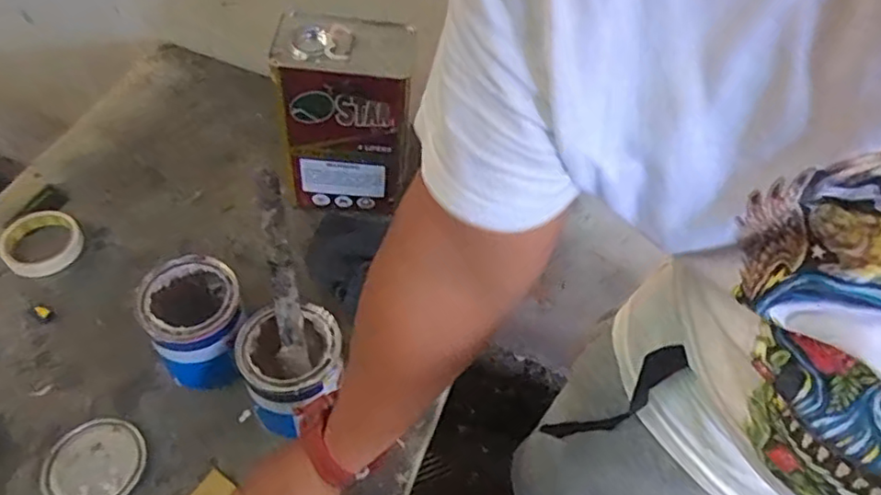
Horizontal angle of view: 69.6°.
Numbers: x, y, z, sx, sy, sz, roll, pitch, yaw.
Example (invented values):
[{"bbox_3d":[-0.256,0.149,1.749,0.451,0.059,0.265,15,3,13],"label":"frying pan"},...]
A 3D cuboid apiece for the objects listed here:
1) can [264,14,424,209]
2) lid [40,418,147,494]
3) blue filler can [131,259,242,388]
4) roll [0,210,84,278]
[{"bbox_3d":[-0.121,-0.168,0.847,0.162,0.250,0.108,1,54,-3],"label":"can"},{"bbox_3d":[-0.365,0.228,0.669,0.094,0.014,0.097,2,54,-2],"label":"lid"},{"bbox_3d":[-0.275,0.086,0.720,0.098,0.123,0.101,2,54,-2],"label":"blue filler can"},{"bbox_3d":[-0.524,-0.007,0.833,0.093,0.023,0.103,-35,63,-25],"label":"roll"}]

